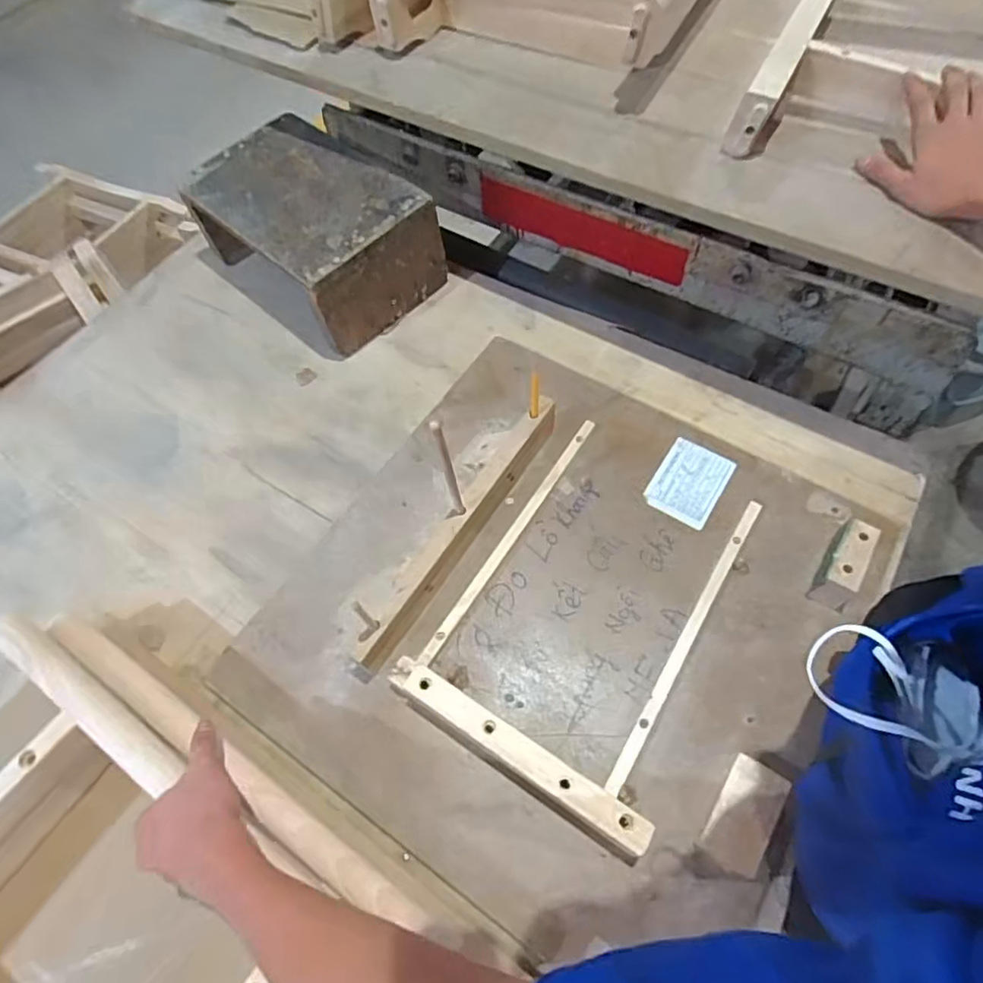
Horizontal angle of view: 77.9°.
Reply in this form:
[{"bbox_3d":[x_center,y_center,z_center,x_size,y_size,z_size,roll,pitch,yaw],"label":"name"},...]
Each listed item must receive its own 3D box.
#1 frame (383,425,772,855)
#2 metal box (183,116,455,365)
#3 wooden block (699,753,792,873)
[{"bbox_3d":[0.109,0.106,0.629,0.266,0.055,0.388,26,66,17],"label":"frame"},{"bbox_3d":[-0.253,-0.369,0.863,0.215,0.148,0.311,-42,66,-18],"label":"metal box"},{"bbox_3d":[0.222,0.284,0.536,0.049,0.031,0.087,31,67,19],"label":"wooden block"}]

